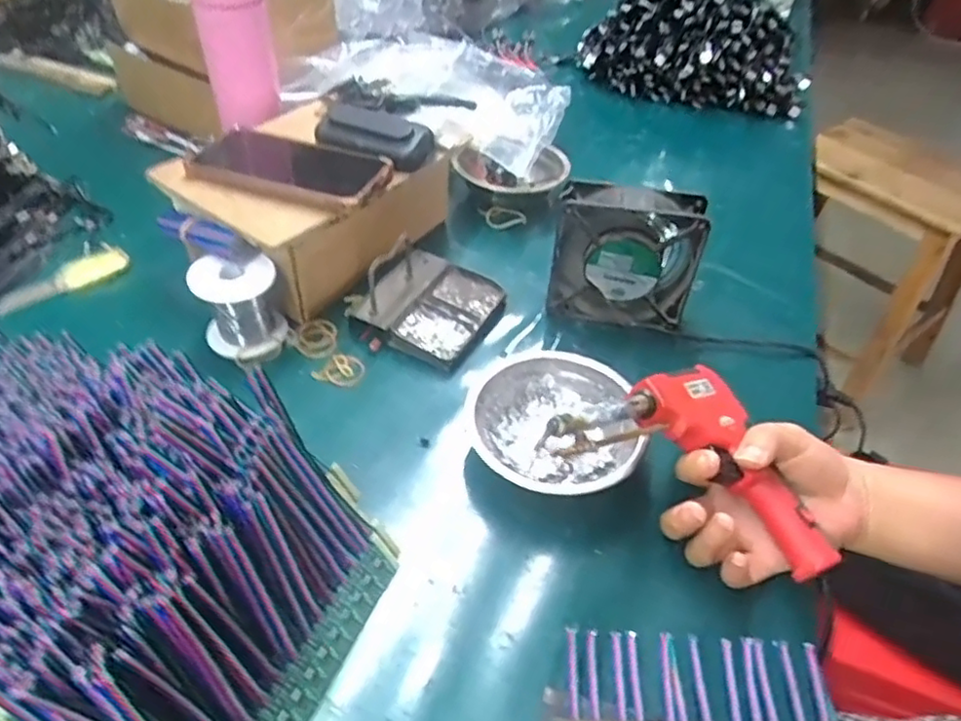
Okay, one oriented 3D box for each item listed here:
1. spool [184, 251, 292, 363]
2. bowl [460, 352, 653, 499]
[{"bbox_3d":[-0.198,-0.042,0.540,0.065,0.069,0.065,-14,48,-17],"label":"spool"},{"bbox_3d":[0.049,0.048,0.472,0.118,0.041,0.124,2,45,-2],"label":"bowl"}]

